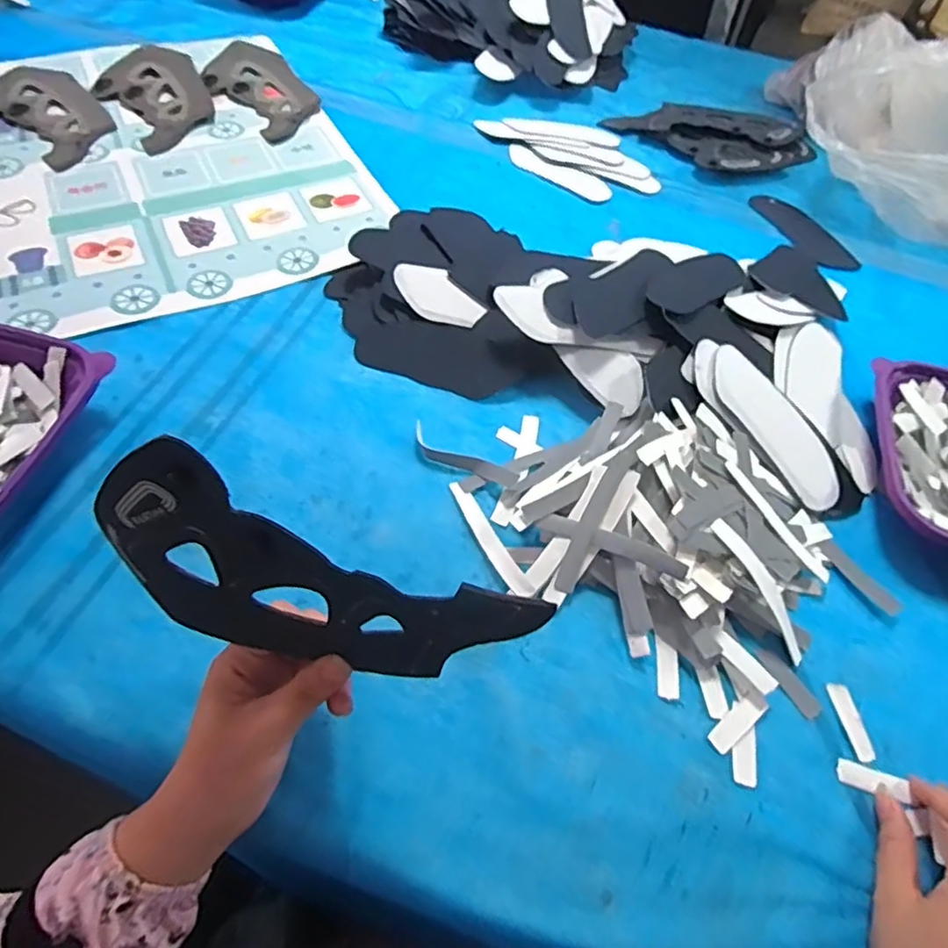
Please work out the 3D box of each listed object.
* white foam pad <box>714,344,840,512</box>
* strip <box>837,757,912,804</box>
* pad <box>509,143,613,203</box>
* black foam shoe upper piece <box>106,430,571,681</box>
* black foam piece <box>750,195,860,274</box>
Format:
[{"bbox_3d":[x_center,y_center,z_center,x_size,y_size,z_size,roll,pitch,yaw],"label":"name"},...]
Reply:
[{"bbox_3d":[0.248,-0.040,0.506,0.065,0.005,0.147,-28,77,-25],"label":"white foam pad"},{"bbox_3d":[0.234,0.180,0.363,0.039,0.007,0.014,16,61,2],"label":"strip"},{"bbox_3d":[0.102,-0.360,0.738,0.142,0.006,0.042,32,59,14],"label":"pad"},{"bbox_3d":[-0.079,0.054,0.276,0.191,0.121,0.008,25,40,1],"label":"black foam shoe upper piece"},{"bbox_3d":[0.375,-0.277,0.703,0.059,0.009,0.146,-18,60,-18],"label":"black foam piece"}]

